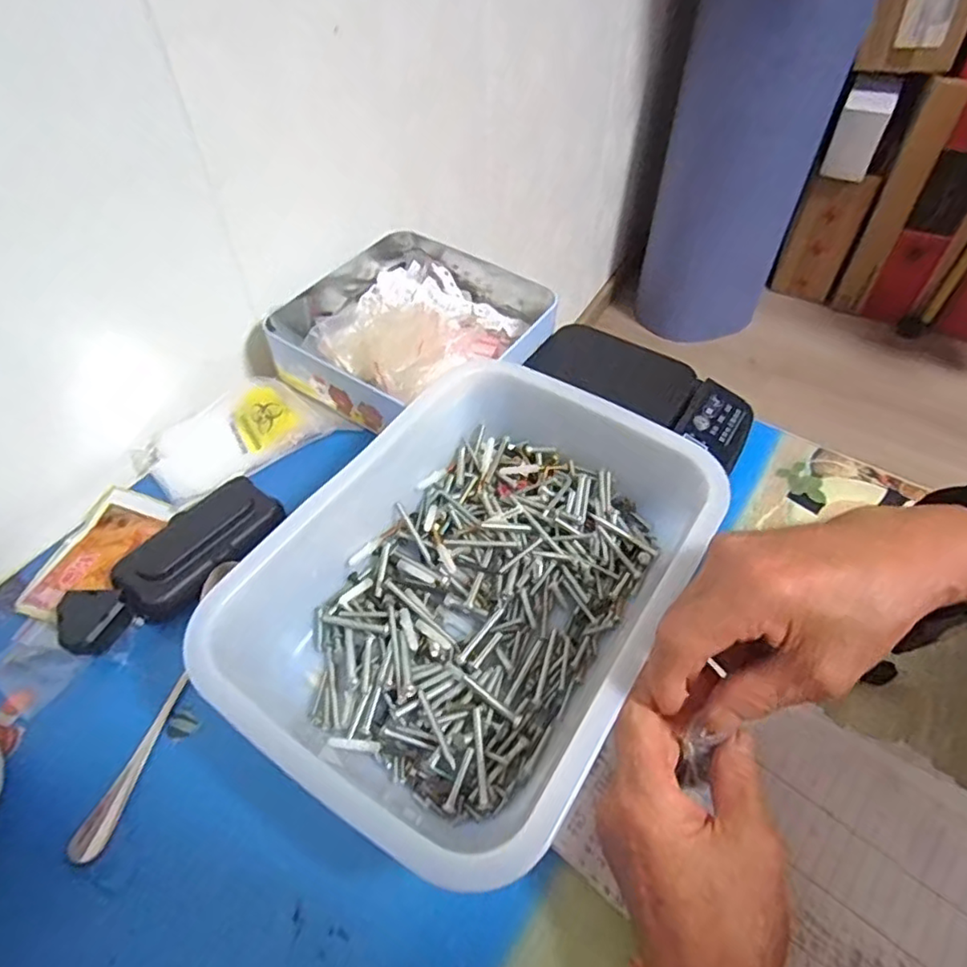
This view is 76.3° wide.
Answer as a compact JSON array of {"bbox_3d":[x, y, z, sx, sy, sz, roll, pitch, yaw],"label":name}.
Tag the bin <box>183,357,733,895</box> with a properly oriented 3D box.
[{"bbox_3d":[-0.003,0.057,0.374,0.201,0.069,0.285,27,56,21],"label":"bin"}]

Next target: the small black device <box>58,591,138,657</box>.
[{"bbox_3d":[-0.237,0.082,0.371,0.031,0.022,0.037,23,54,18],"label":"small black device"}]

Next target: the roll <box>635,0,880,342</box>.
[{"bbox_3d":[0.490,-0.640,1.164,0.268,0.821,0.238,20,54,16],"label":"roll"}]

